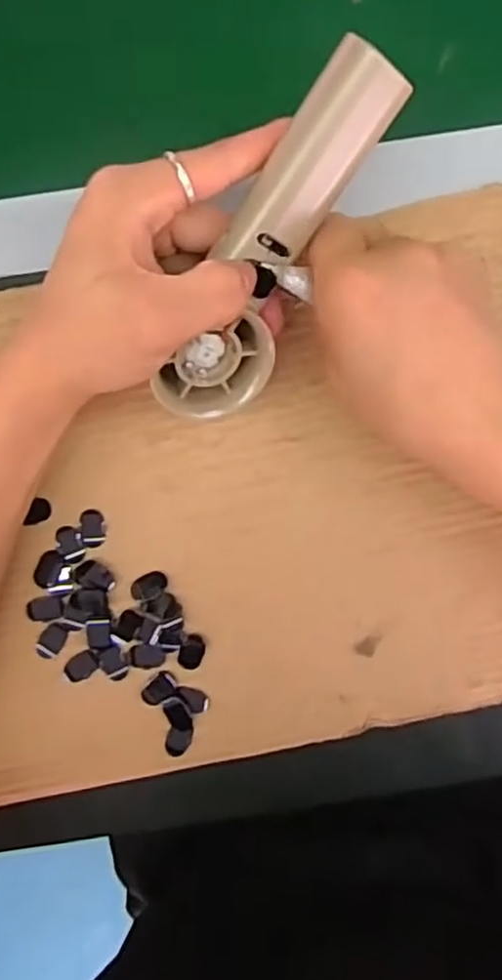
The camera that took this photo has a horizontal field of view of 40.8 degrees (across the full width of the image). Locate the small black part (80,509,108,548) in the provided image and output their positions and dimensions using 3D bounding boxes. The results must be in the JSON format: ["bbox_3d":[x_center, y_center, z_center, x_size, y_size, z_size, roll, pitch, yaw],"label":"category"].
[{"bbox_3d":[-0.084,0.021,0.359,0.014,0.004,0.020,2,95,-1],"label":"small black part"}]

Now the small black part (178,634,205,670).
[{"bbox_3d":[-0.032,0.088,0.365,0.013,0.004,0.019,27,94,-3],"label":"small black part"}]

